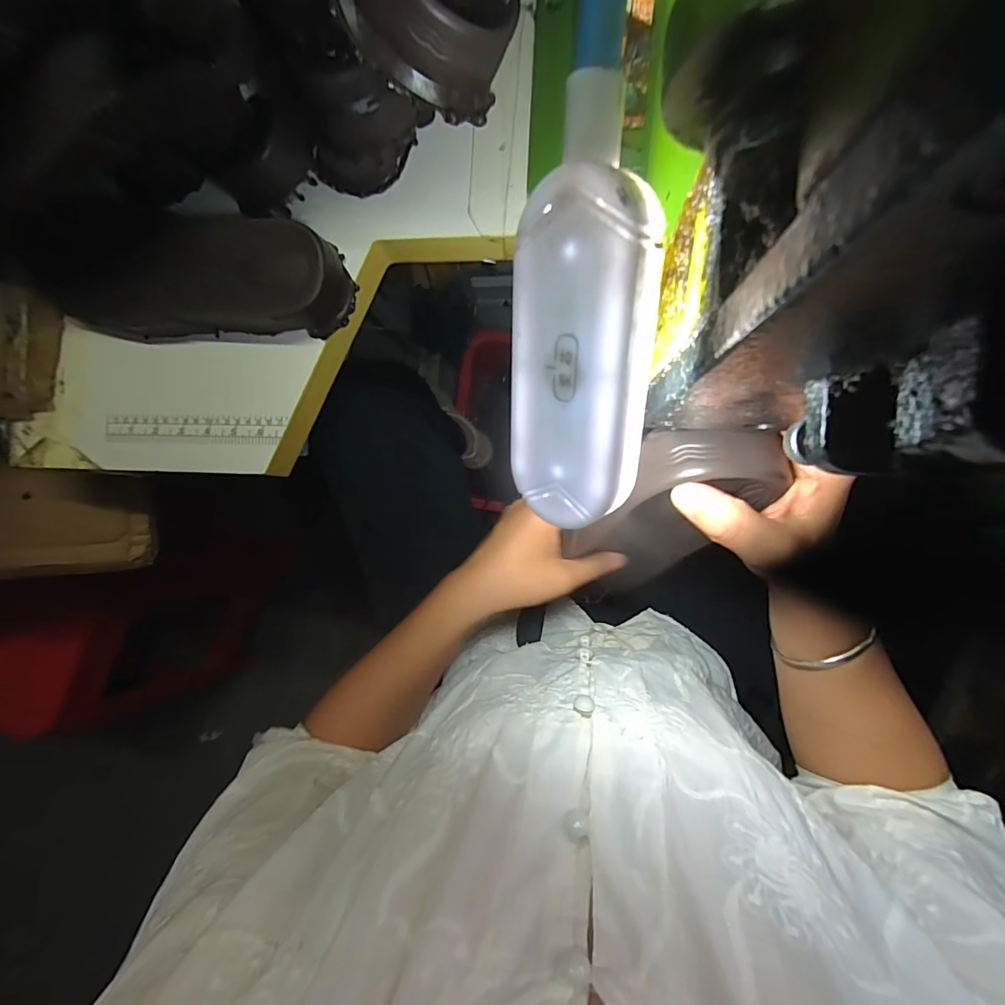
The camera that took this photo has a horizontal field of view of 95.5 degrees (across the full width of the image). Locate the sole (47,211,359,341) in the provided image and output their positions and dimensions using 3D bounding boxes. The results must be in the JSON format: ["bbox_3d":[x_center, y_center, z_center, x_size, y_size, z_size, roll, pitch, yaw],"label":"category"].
[{"bbox_3d":[-0.258,-0.187,0.383,0.257,0.045,0.082,5,91,6],"label":"sole"}]

